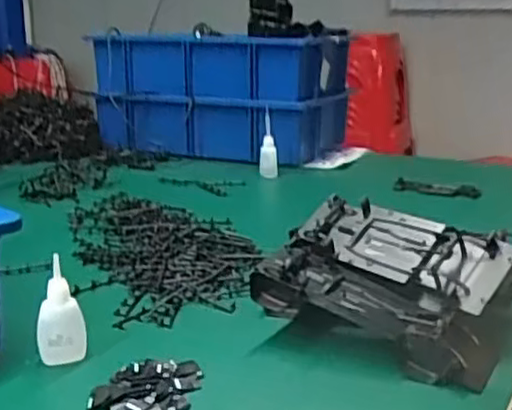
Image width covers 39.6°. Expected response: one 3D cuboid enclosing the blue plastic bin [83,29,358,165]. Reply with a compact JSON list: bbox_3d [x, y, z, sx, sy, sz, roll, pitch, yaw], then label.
[{"bbox_3d":[-0.052,-0.224,1.373,0.430,0.204,0.327,6,17,20],"label":"blue plastic bin"}]

